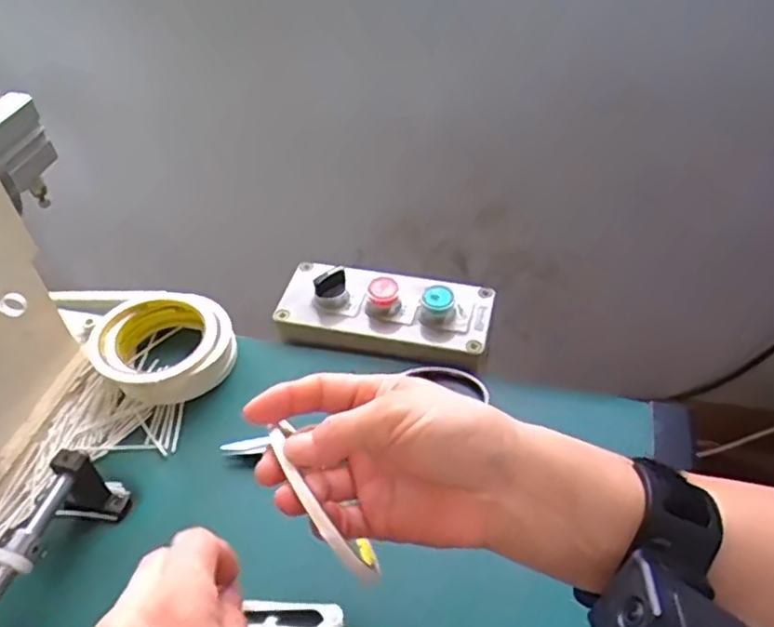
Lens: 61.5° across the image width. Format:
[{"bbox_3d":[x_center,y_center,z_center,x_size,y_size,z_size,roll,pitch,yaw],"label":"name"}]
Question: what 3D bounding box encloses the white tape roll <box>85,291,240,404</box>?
[{"bbox_3d":[-0.176,0.026,0.508,0.099,0.040,0.094,-2,46,2],"label":"white tape roll"}]

